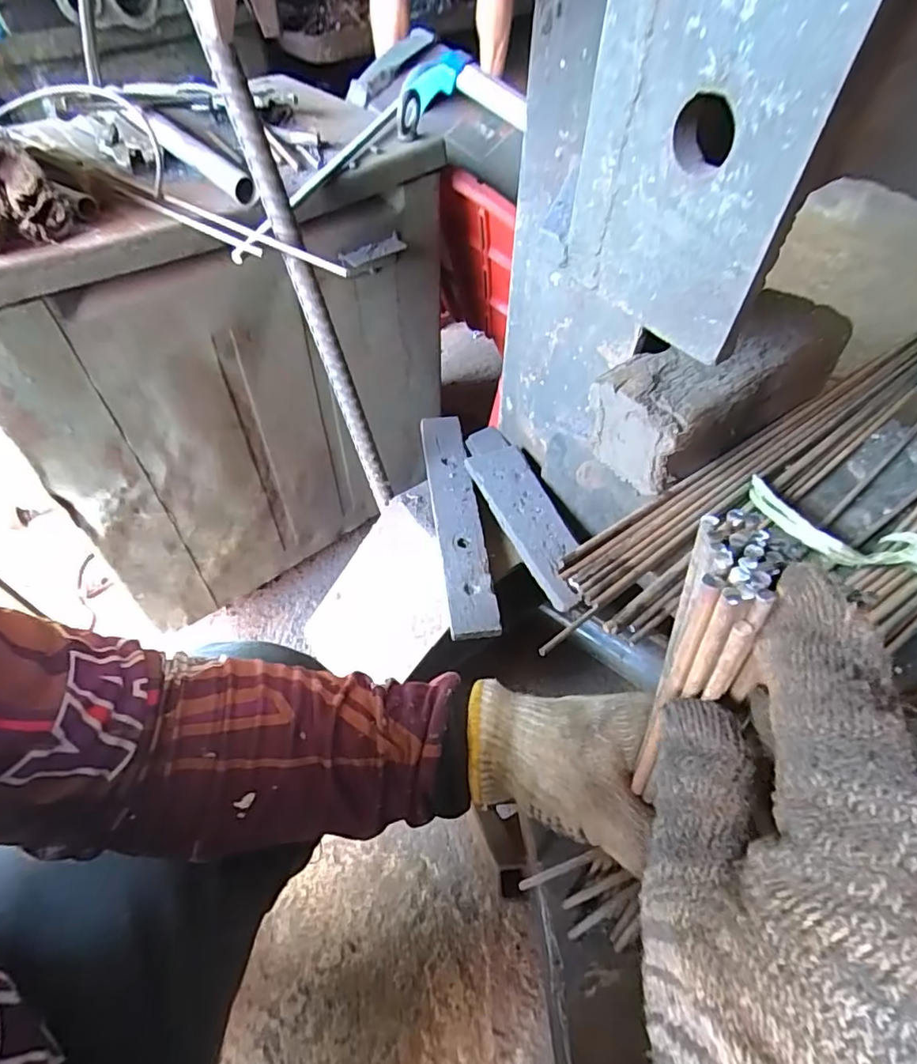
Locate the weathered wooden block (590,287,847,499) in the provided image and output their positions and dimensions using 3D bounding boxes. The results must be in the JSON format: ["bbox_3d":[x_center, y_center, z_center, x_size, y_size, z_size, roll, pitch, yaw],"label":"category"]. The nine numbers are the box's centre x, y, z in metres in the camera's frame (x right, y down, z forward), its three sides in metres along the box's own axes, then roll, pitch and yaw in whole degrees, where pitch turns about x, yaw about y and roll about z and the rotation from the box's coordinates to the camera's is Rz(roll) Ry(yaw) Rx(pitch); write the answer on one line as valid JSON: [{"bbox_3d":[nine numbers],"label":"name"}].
[{"bbox_3d":[0.222,-0.126,0.482,0.228,0.069,0.089,-28,59,-19],"label":"weathered wooden block"}]

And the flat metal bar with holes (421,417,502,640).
[{"bbox_3d":[-0.003,-0.020,0.617,0.048,0.012,0.292,-7,54,-5],"label":"flat metal bar with holes"}]

